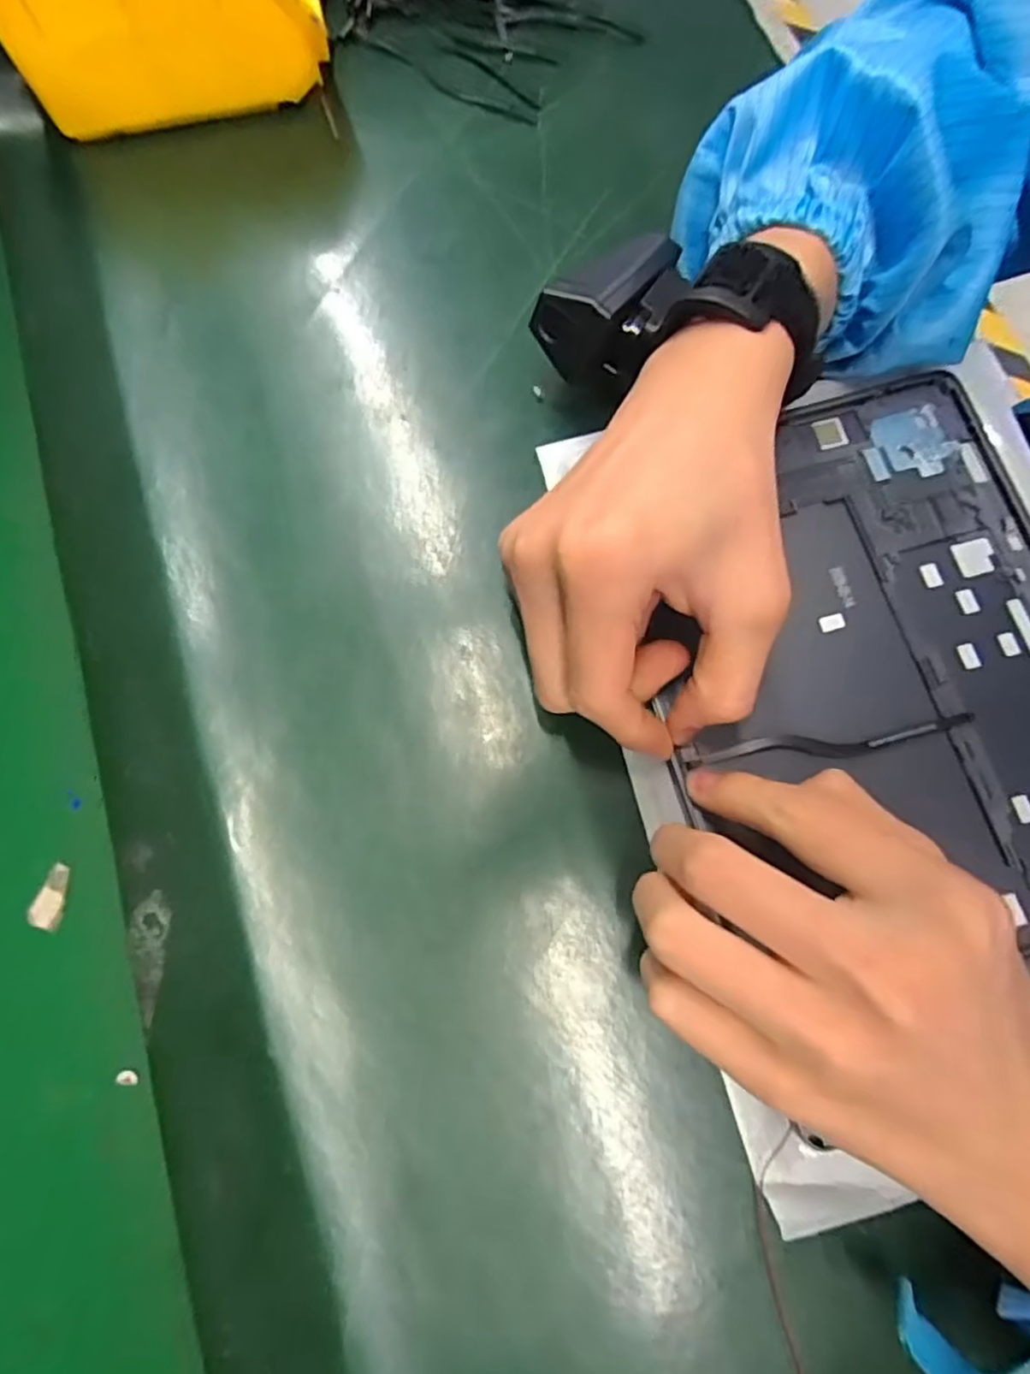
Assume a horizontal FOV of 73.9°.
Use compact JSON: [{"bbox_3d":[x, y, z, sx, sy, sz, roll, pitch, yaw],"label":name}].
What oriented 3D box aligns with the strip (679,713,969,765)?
[{"bbox_3d":[0.115,0.021,0.252,0.110,0.010,0.010,-6,76,0],"label":"strip"}]

